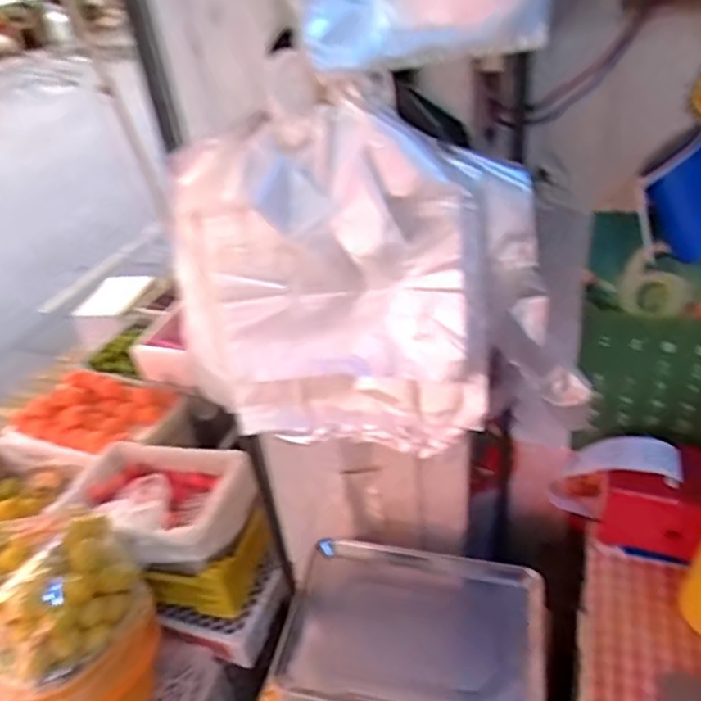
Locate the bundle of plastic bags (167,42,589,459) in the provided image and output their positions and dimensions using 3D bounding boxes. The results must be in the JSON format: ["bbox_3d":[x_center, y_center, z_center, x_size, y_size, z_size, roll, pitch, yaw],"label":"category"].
[{"bbox_3d":[0.009,-0.072,0.672,0.419,0.397,0.096,1,36,11],"label":"bundle of plastic bags"}]

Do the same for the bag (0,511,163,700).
[{"bbox_3d":[-0.552,0.507,1.131,0.309,0.335,0.307,4,36,14],"label":"bag"}]

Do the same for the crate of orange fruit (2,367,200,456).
[{"bbox_3d":[-0.688,0.186,1.730,0.441,0.144,0.244,9,38,21],"label":"crate of orange fruit"}]

